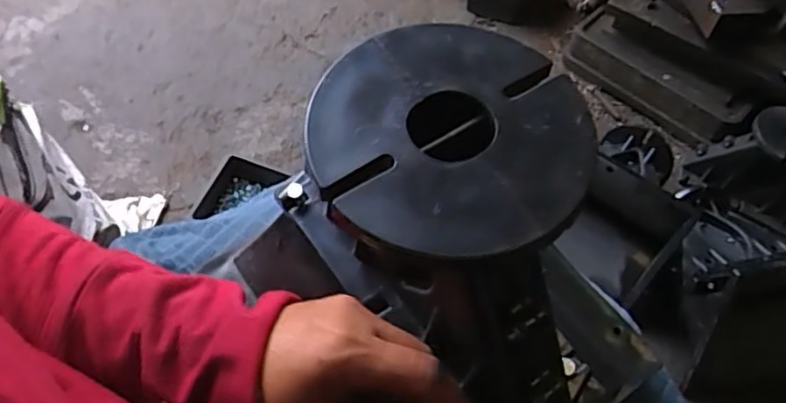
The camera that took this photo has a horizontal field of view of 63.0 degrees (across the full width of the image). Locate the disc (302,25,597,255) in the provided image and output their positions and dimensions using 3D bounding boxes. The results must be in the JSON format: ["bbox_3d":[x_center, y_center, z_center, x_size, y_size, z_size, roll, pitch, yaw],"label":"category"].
[{"bbox_3d":[0.023,-0.029,0.261,0.112,0.010,0.107,2,56,-3],"label":"disc"}]

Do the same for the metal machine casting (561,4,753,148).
[{"bbox_3d":[0.474,-0.231,1.167,0.321,0.044,0.143,37,108,18],"label":"metal machine casting"}]

